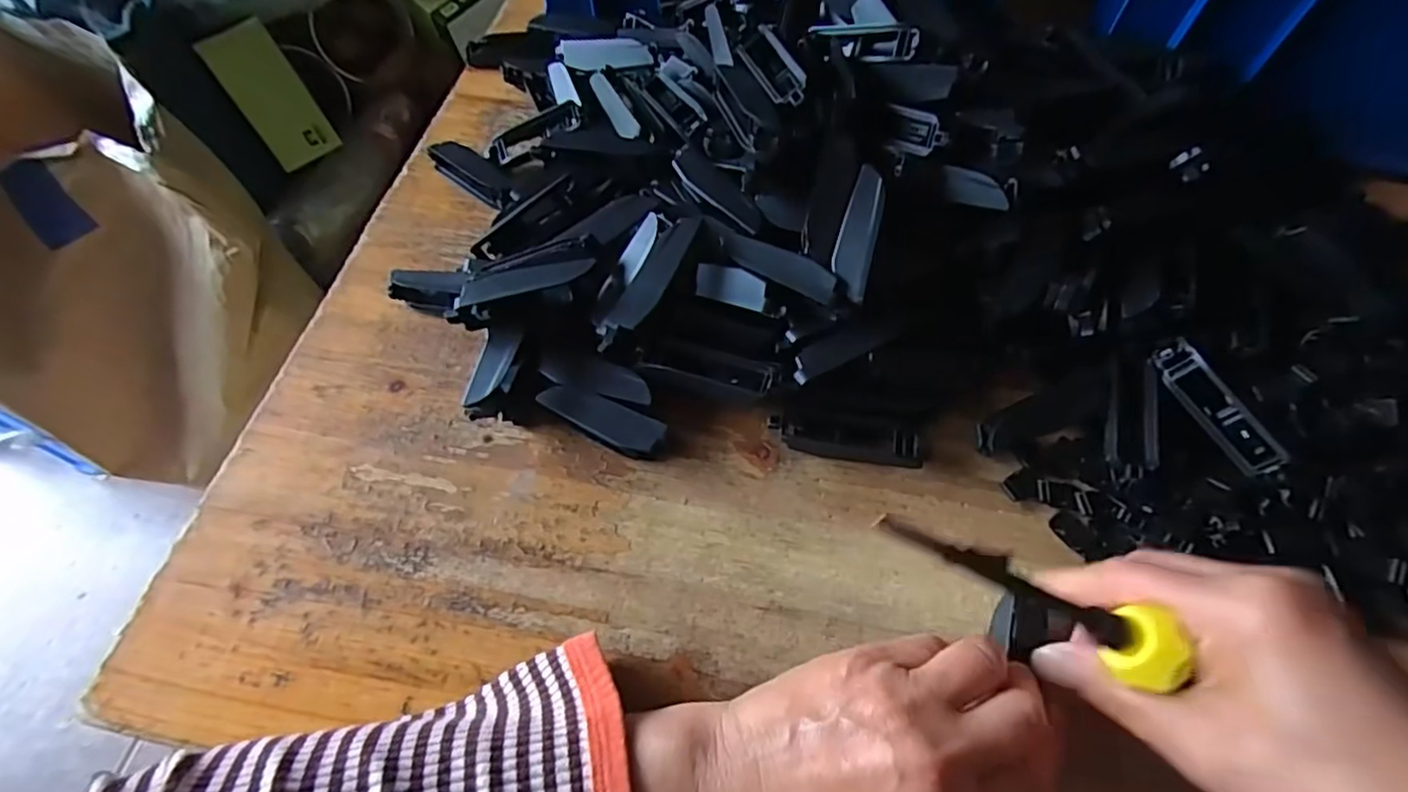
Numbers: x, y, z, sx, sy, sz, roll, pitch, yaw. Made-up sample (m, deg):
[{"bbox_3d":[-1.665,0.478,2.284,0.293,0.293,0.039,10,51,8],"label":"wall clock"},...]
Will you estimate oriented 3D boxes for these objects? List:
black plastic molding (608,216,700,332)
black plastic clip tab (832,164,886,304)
[{"bbox_3d":[-0.023,-0.061,0.310,0.018,0.006,0.065,29,78,15],"label":"black plastic molding"},{"bbox_3d":[0.074,-0.078,0.304,0.018,0.004,0.064,10,86,6],"label":"black plastic clip tab"}]

